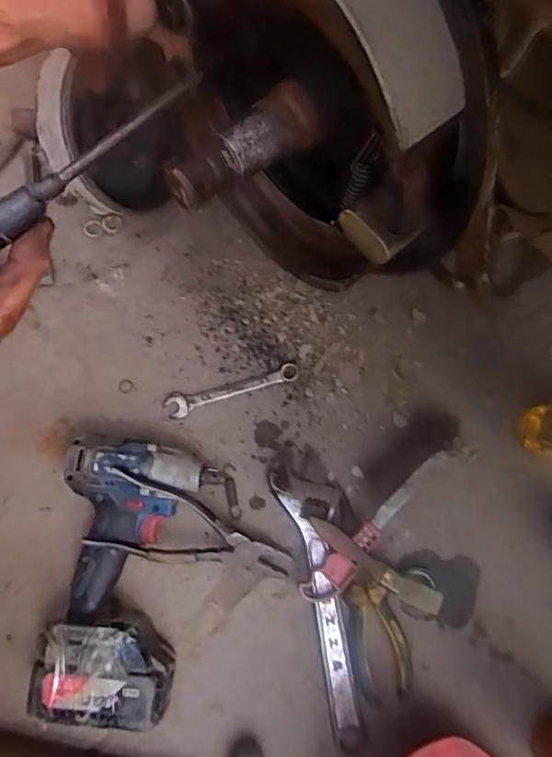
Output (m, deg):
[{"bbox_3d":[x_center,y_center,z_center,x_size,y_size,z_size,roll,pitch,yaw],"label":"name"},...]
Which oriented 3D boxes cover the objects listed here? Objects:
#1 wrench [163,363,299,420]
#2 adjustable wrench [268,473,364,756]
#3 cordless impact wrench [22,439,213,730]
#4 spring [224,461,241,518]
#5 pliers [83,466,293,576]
[{"bbox_3d":[-0.048,0.011,0.578,0.144,0.008,0.027,-18,79,-3],"label":"wrench"},{"bbox_3d":[0.048,0.219,0.530,0.057,0.022,0.263,-11,79,-1],"label":"adjustable wrench"},{"bbox_3d":[-0.144,0.179,0.506,0.132,0.085,0.237,6,79,2],"label":"cordless impact wrench"},{"bbox_3d":[-0.045,0.117,0.558,0.013,0.007,0.056,-8,79,0],"label":"spring"},{"bbox_3d":[-0.075,0.156,0.513,0.191,0.016,0.071,27,80,-12],"label":"pliers"}]

